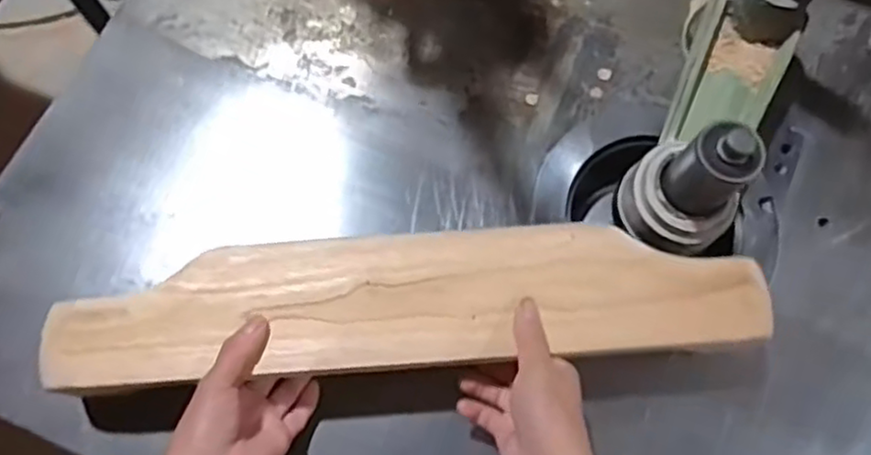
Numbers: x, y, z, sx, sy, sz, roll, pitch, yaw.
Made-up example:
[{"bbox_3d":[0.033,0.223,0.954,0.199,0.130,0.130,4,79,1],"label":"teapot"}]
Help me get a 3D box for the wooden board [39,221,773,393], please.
[{"bbox_3d":[-0.014,0.050,0.504,0.502,0.025,0.101,-3,72,-3],"label":"wooden board"}]

